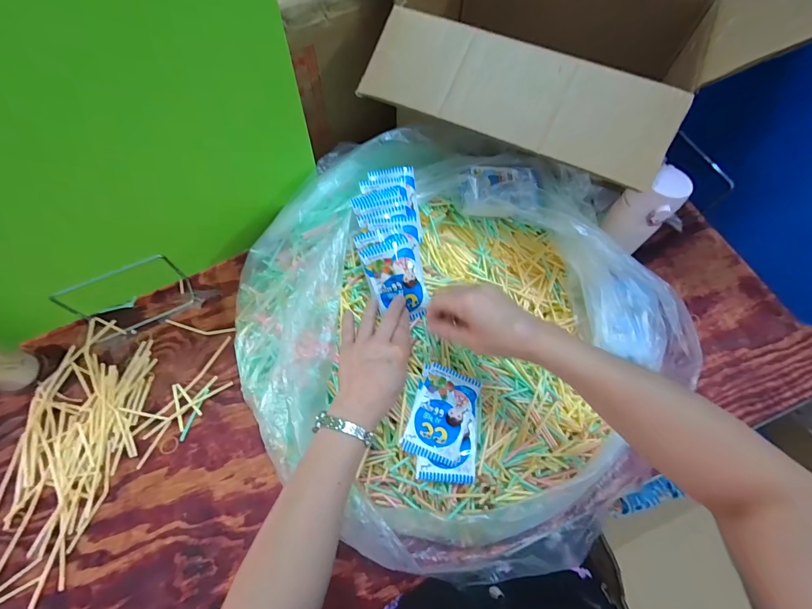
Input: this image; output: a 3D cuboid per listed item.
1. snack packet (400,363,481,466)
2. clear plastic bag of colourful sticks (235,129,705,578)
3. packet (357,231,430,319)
[{"bbox_3d":[0.044,0.130,0.447,0.072,0.017,0.106,18,67,5],"label":"snack packet"},{"bbox_3d":[0.062,0.021,0.498,0.547,0.139,0.508,30,69,10],"label":"clear plastic bag of colourful sticks"},{"bbox_3d":[-0.009,-0.031,0.473,0.073,0.020,0.106,-19,101,-6],"label":"packet"}]

